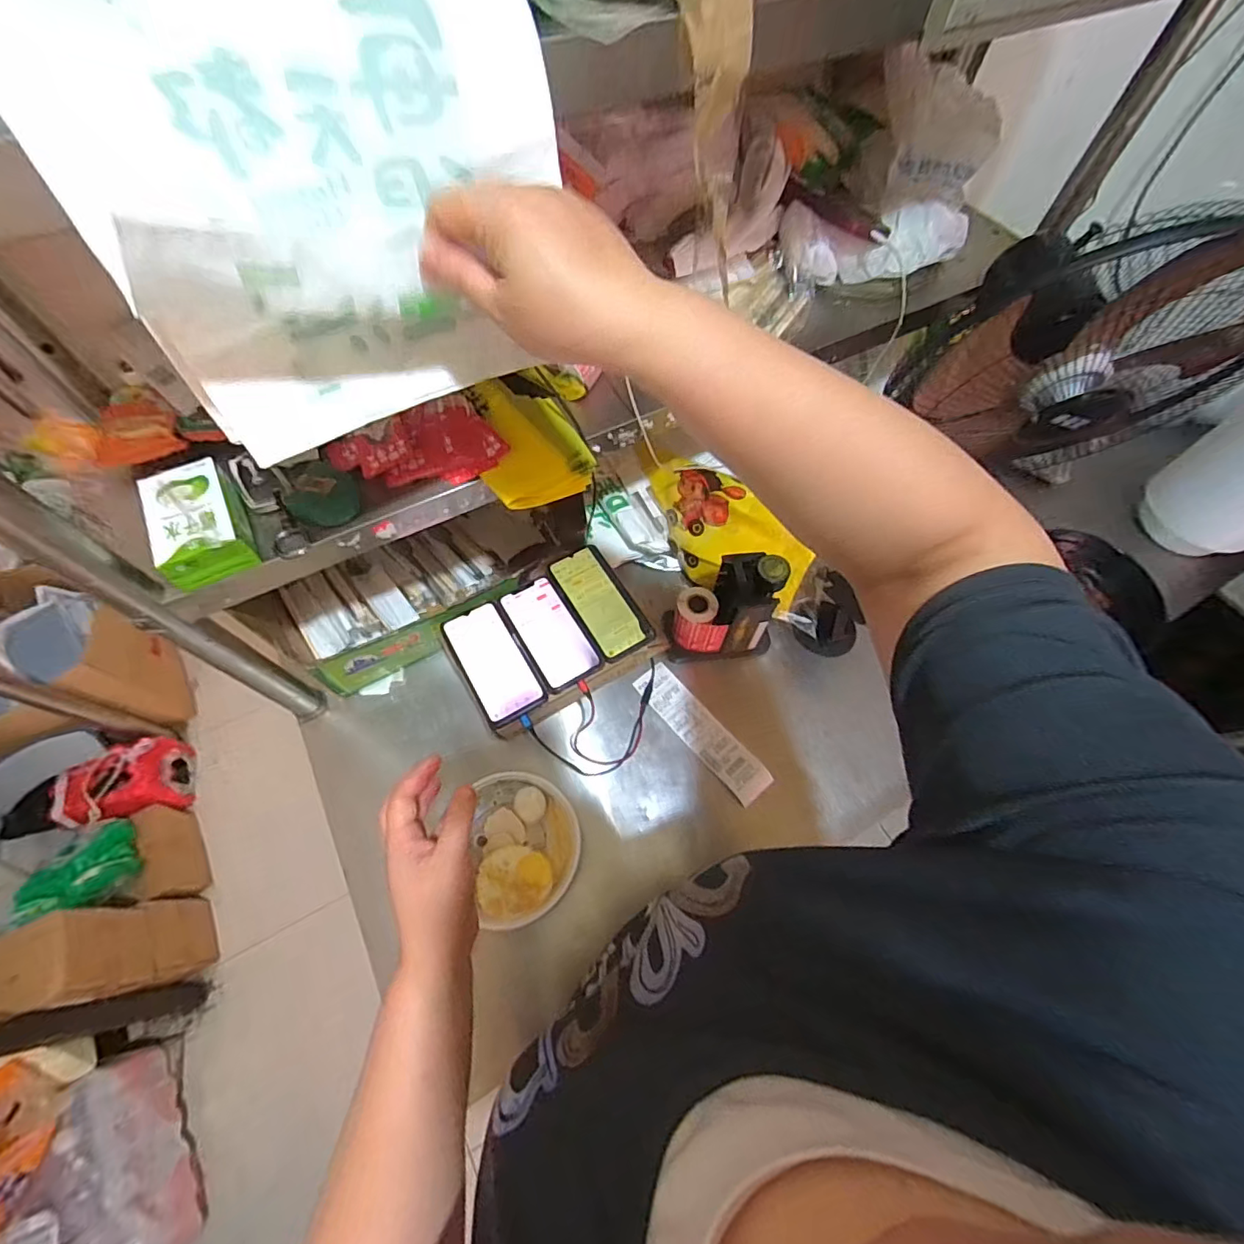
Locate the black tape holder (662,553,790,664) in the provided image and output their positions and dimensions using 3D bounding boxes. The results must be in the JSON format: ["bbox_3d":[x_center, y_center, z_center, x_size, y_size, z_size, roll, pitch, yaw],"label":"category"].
[{"bbox_3d":[0.138,-0.016,0.729,0.137,0.199,0.074,-4,62,-5],"label":"black tape holder"}]

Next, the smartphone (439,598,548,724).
[{"bbox_3d":[-0.162,0.048,0.672,0.077,0.012,0.157,-26,66,-15],"label":"smartphone"}]

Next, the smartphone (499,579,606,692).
[{"bbox_3d":[-0.095,0.012,0.692,0.079,0.013,0.158,-28,66,-16],"label":"smartphone"}]

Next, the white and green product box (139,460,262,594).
[{"bbox_3d":[-0.378,-0.086,0.479,0.067,0.043,0.112,-26,66,-15],"label":"white and green product box"}]

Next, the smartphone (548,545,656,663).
[{"bbox_3d":[-0.030,-0.029,0.715,0.077,0.017,0.166,-27,66,-16],"label":"smartphone"}]

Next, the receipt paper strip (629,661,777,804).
[{"bbox_3d":[0.109,0.147,0.733,0.056,0.009,0.218,-38,67,-15],"label":"receipt paper strip"}]

